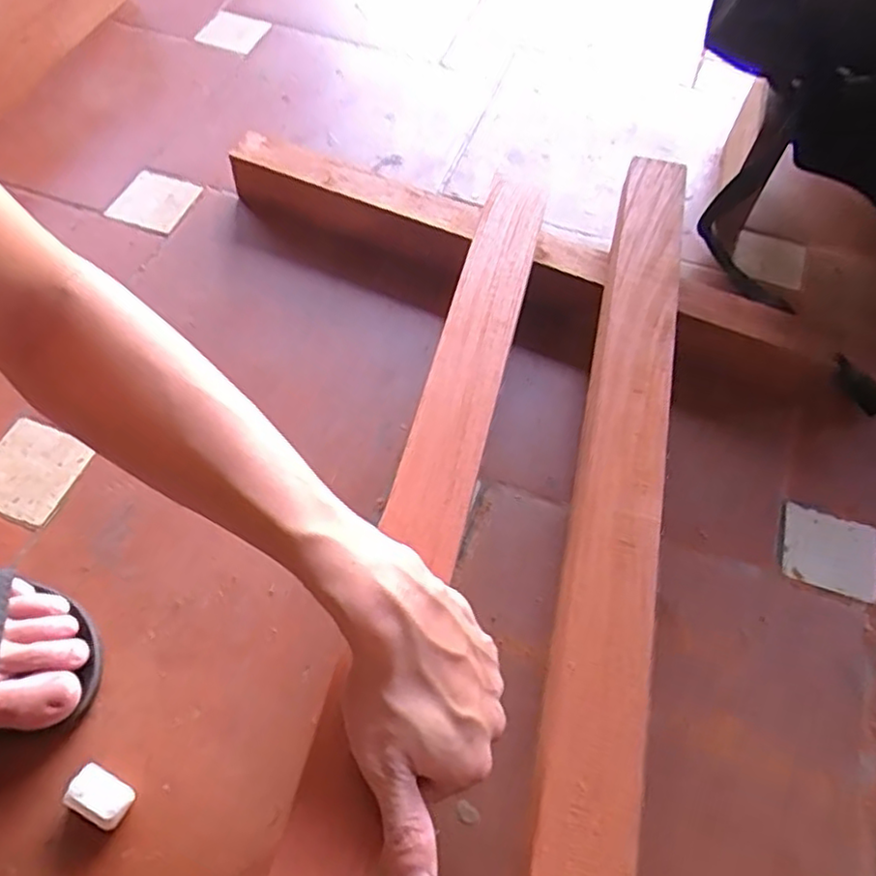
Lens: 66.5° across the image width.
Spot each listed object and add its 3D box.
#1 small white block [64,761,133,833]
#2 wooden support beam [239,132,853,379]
[{"bbox_3d":[-0.204,0.218,0.405,0.035,0.018,0.025,25,62,12],"label":"small white block"},{"bbox_3d":[0.072,-0.155,0.597,0.557,0.068,0.055,21,61,10],"label":"wooden support beam"}]

